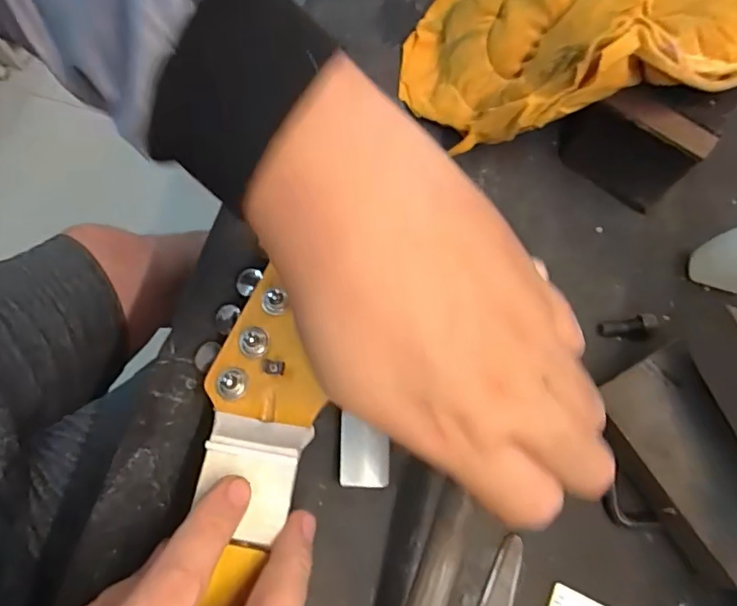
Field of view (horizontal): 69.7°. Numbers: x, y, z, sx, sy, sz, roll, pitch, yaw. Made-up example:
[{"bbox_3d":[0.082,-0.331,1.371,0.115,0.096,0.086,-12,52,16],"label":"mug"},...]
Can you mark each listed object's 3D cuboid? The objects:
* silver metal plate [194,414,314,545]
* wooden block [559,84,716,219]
[{"bbox_3d":[-0.054,0.079,0.242,0.045,0.013,0.052,7,72,4],"label":"silver metal plate"},{"bbox_3d":[0.148,-0.089,0.301,0.066,0.060,0.020,38,76,10],"label":"wooden block"}]

